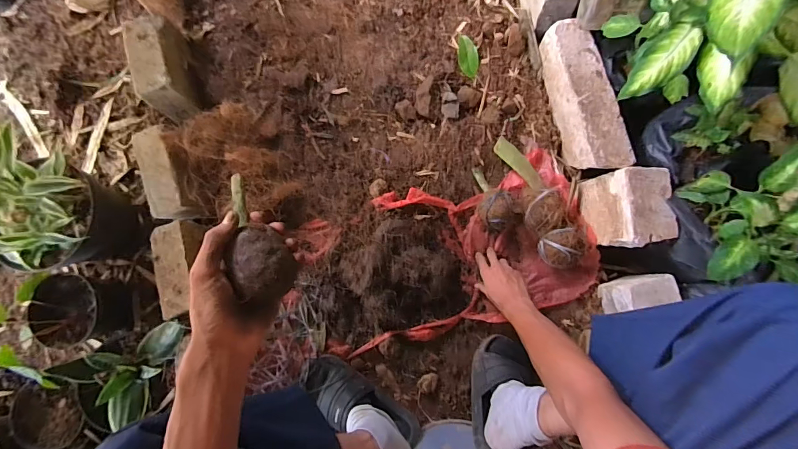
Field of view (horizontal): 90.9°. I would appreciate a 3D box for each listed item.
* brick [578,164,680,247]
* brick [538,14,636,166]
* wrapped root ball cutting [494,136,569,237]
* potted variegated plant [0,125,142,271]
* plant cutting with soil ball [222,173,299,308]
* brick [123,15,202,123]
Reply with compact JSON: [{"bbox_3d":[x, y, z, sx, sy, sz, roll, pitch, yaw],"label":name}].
[{"bbox_3d":[0.439,-0.030,0.754,0.119,0.115,0.139,-3,85,2],"label":"brick"},{"bbox_3d":[0.370,-0.251,0.798,0.077,0.118,0.301,-16,85,1],"label":"brick"},{"bbox_3d":[0.279,-0.093,0.832,0.091,0.070,0.239,-20,61,1],"label":"wrapped root ball cutting"},{"bbox_3d":[-0.654,-0.027,0.714,0.180,0.351,0.208,1,86,3],"label":"potted variegated plant"},{"bbox_3d":[-0.142,0.008,0.383,0.052,0.048,0.140,-25,67,0],"label":"plant cutting with soil ball"},{"bbox_3d":[-0.503,-0.331,0.855,0.085,0.141,0.206,-14,85,1],"label":"brick"}]

